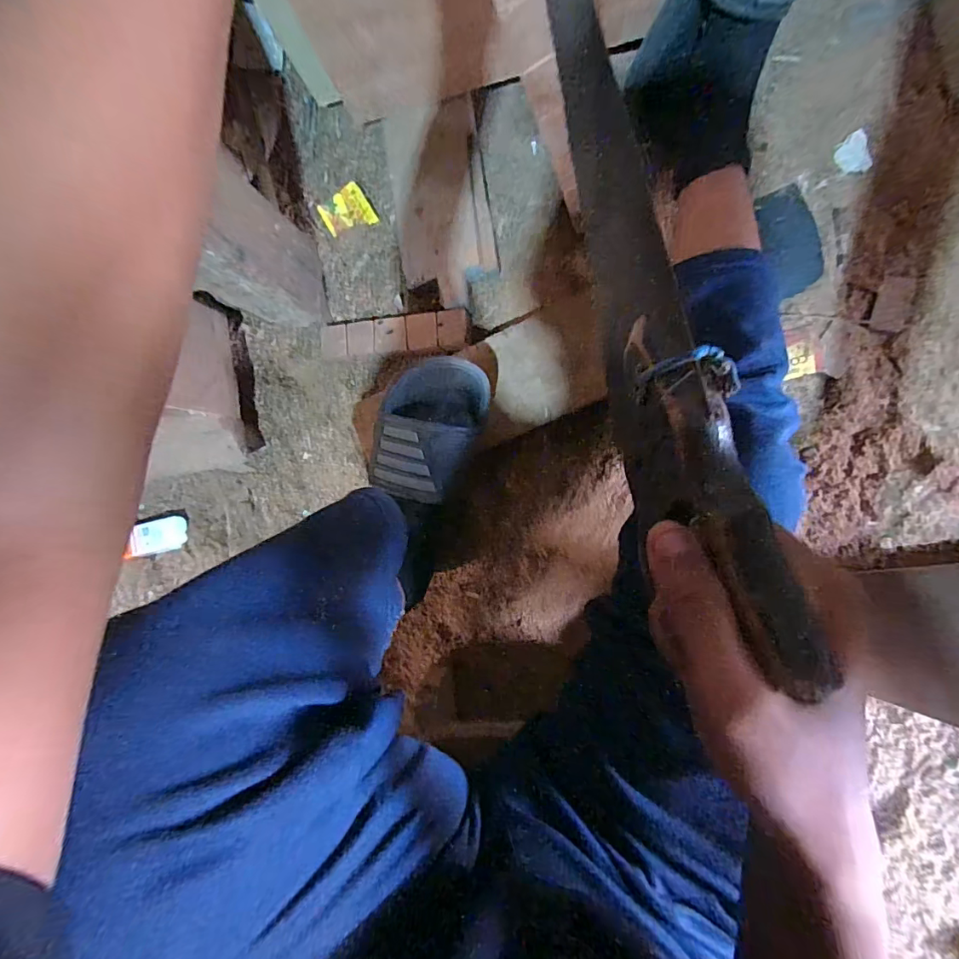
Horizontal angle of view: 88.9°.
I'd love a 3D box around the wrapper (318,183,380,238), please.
[{"bbox_3d":[-0.164,-0.328,0.602,0.062,0.011,0.052,-25,86,8],"label":"wrapper"}]

